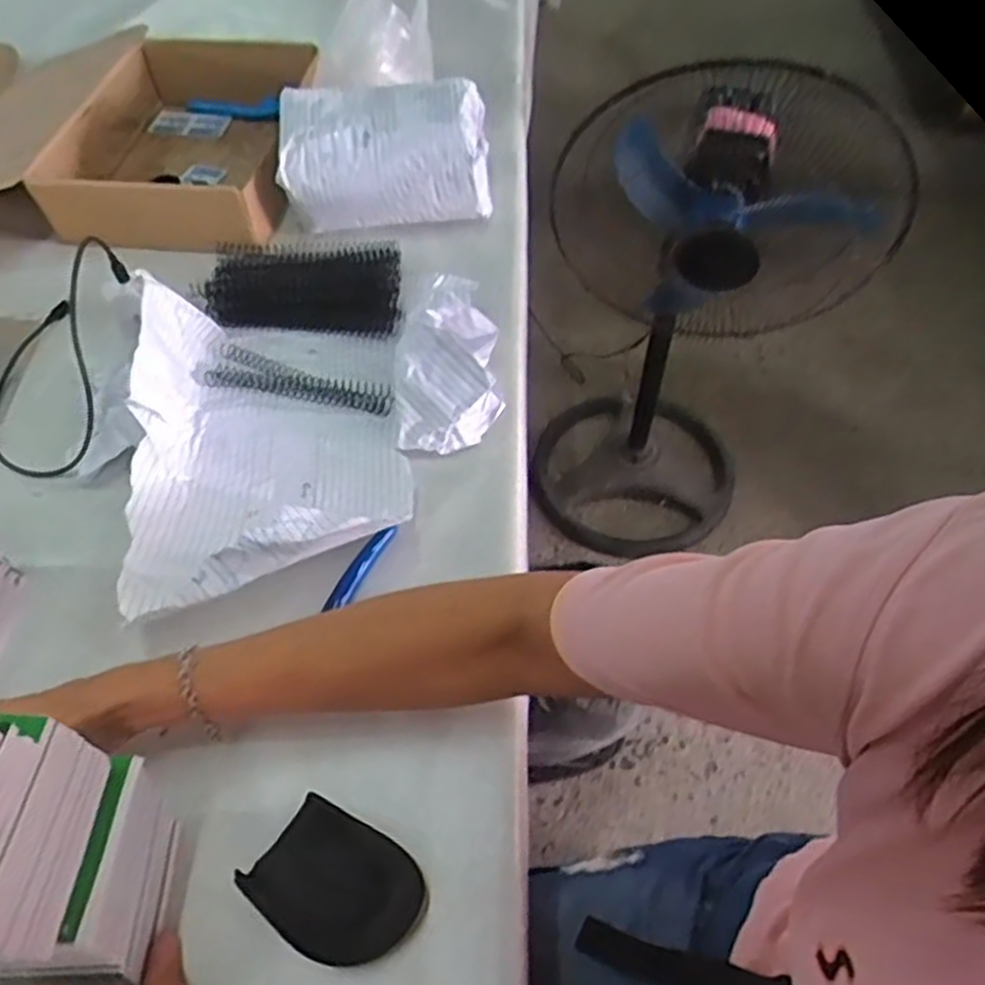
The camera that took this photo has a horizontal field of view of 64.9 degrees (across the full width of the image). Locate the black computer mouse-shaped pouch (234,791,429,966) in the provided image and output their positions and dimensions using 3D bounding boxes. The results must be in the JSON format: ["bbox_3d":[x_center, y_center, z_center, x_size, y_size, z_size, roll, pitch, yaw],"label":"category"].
[{"bbox_3d":[-0.082,0.212,0.416,0.084,0.022,0.066,26,60,19],"label":"black computer mouse-shaped pouch"}]

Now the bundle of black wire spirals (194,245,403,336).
[{"bbox_3d":[-0.169,-0.187,0.701,0.167,0.039,0.095,1,55,3],"label":"bundle of black wire spirals"}]

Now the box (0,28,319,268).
[{"bbox_3d":[-0.436,-0.383,0.830,0.496,0.091,0.340,5,55,6],"label":"box"}]

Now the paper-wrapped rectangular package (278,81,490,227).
[{"bbox_3d":[-0.101,-0.318,0.750,0.195,0.110,0.097,-7,55,-3],"label":"paper-wrapped rectangular package"}]

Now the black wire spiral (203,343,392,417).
[{"bbox_3d":[-0.161,-0.092,0.647,0.160,0.008,0.039,14,57,12],"label":"black wire spiral"}]

